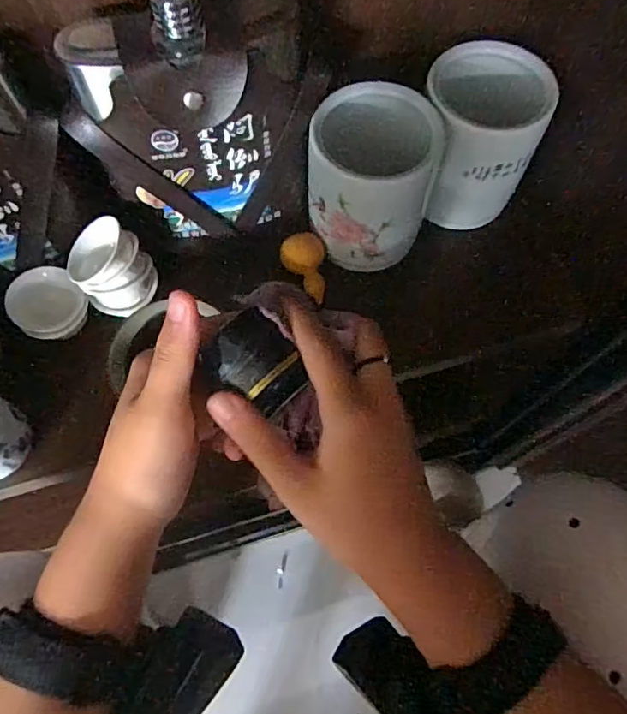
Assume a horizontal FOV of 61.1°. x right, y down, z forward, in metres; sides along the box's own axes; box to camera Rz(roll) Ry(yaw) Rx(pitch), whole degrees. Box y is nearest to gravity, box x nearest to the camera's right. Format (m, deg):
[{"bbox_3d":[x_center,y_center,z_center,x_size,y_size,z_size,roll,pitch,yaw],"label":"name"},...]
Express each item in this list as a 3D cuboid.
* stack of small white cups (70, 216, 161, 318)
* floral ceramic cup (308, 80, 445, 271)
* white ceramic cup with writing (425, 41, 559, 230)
[{"bbox_3d":[-0.159,-0.071,0.413,0.054,0.047,0.063,-40,73,-14],"label":"stack of small white cups"},{"bbox_3d":[0.046,-0.137,0.422,0.091,0.108,0.088,7,68,3],"label":"floral ceramic cup"},{"bbox_3d":[0.135,-0.180,0.443,0.087,0.108,0.100,5,68,3],"label":"white ceramic cup with writing"}]

